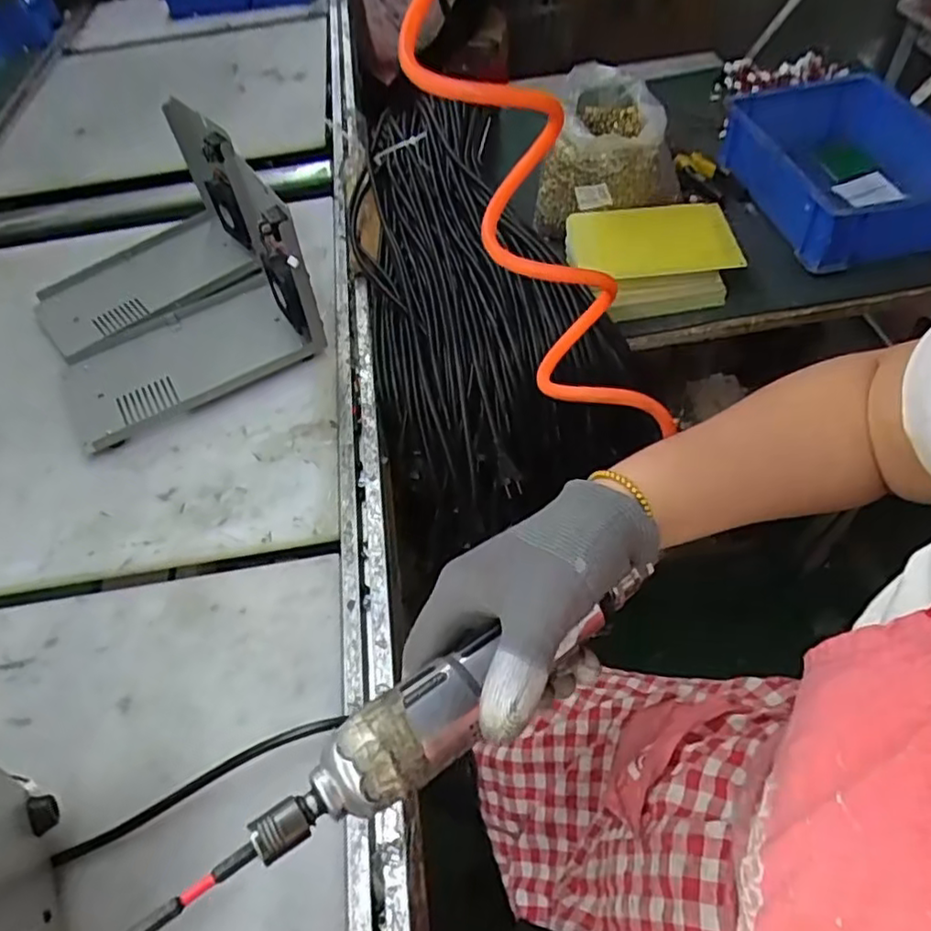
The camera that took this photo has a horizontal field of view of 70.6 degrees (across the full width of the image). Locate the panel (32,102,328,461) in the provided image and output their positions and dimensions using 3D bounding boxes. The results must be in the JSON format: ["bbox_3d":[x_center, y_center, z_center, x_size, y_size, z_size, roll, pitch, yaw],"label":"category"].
[{"bbox_3d":[-0.352,-0.214,0.725,0.269,0.172,0.335,-30,55,-16],"label":"panel"}]

